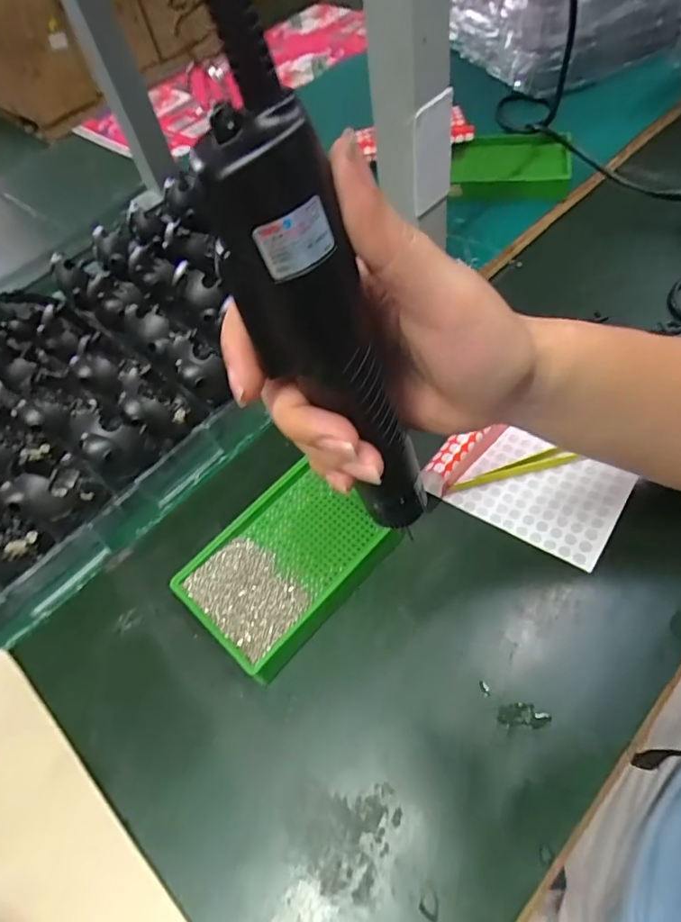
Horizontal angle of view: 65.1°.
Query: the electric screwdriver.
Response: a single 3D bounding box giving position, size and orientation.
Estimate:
[{"bbox_3d":[0.002,-0.032,0.211,0.032,0.192,0.030,14,61,31],"label":"electric screwdriver"}]

